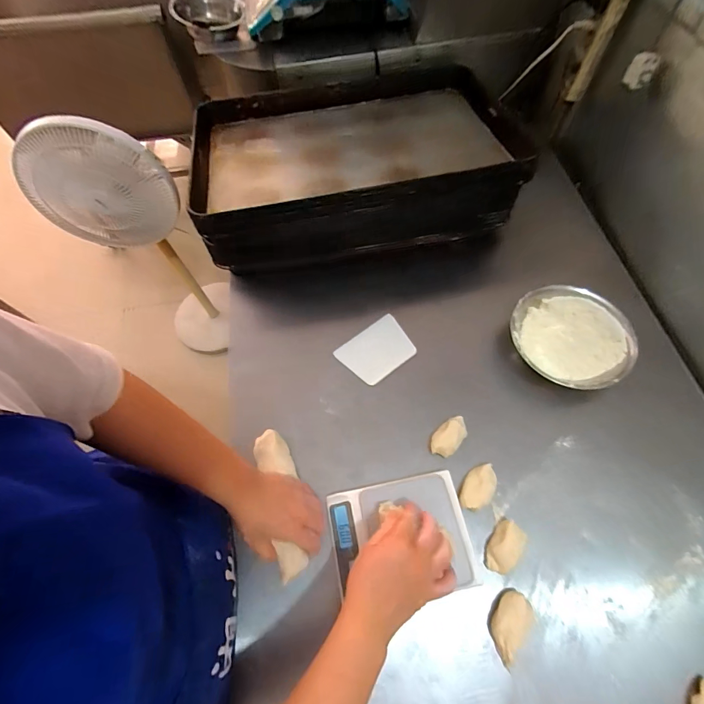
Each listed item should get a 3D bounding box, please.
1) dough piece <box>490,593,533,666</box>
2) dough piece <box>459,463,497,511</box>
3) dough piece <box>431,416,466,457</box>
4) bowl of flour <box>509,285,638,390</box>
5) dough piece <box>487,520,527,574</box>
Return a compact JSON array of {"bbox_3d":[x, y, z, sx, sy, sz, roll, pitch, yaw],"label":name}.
[{"bbox_3d":[0.201,0.350,0.459,0.043,0.038,0.077,32,69,17],"label":"dough piece"},{"bbox_3d":[0.185,0.199,0.528,0.039,0.030,0.073,34,70,18],"label":"dough piece"},{"bbox_3d":[0.152,0.131,0.559,0.040,0.028,0.068,41,72,20],"label":"dough piece"},{"bbox_3d":[0.363,-0.022,0.609,0.168,0.064,0.184,-1,64,2],"label":"bowl of flour"},{"bbox_3d":[0.210,0.270,0.494,0.041,0.028,0.066,33,70,17],"label":"dough piece"}]

